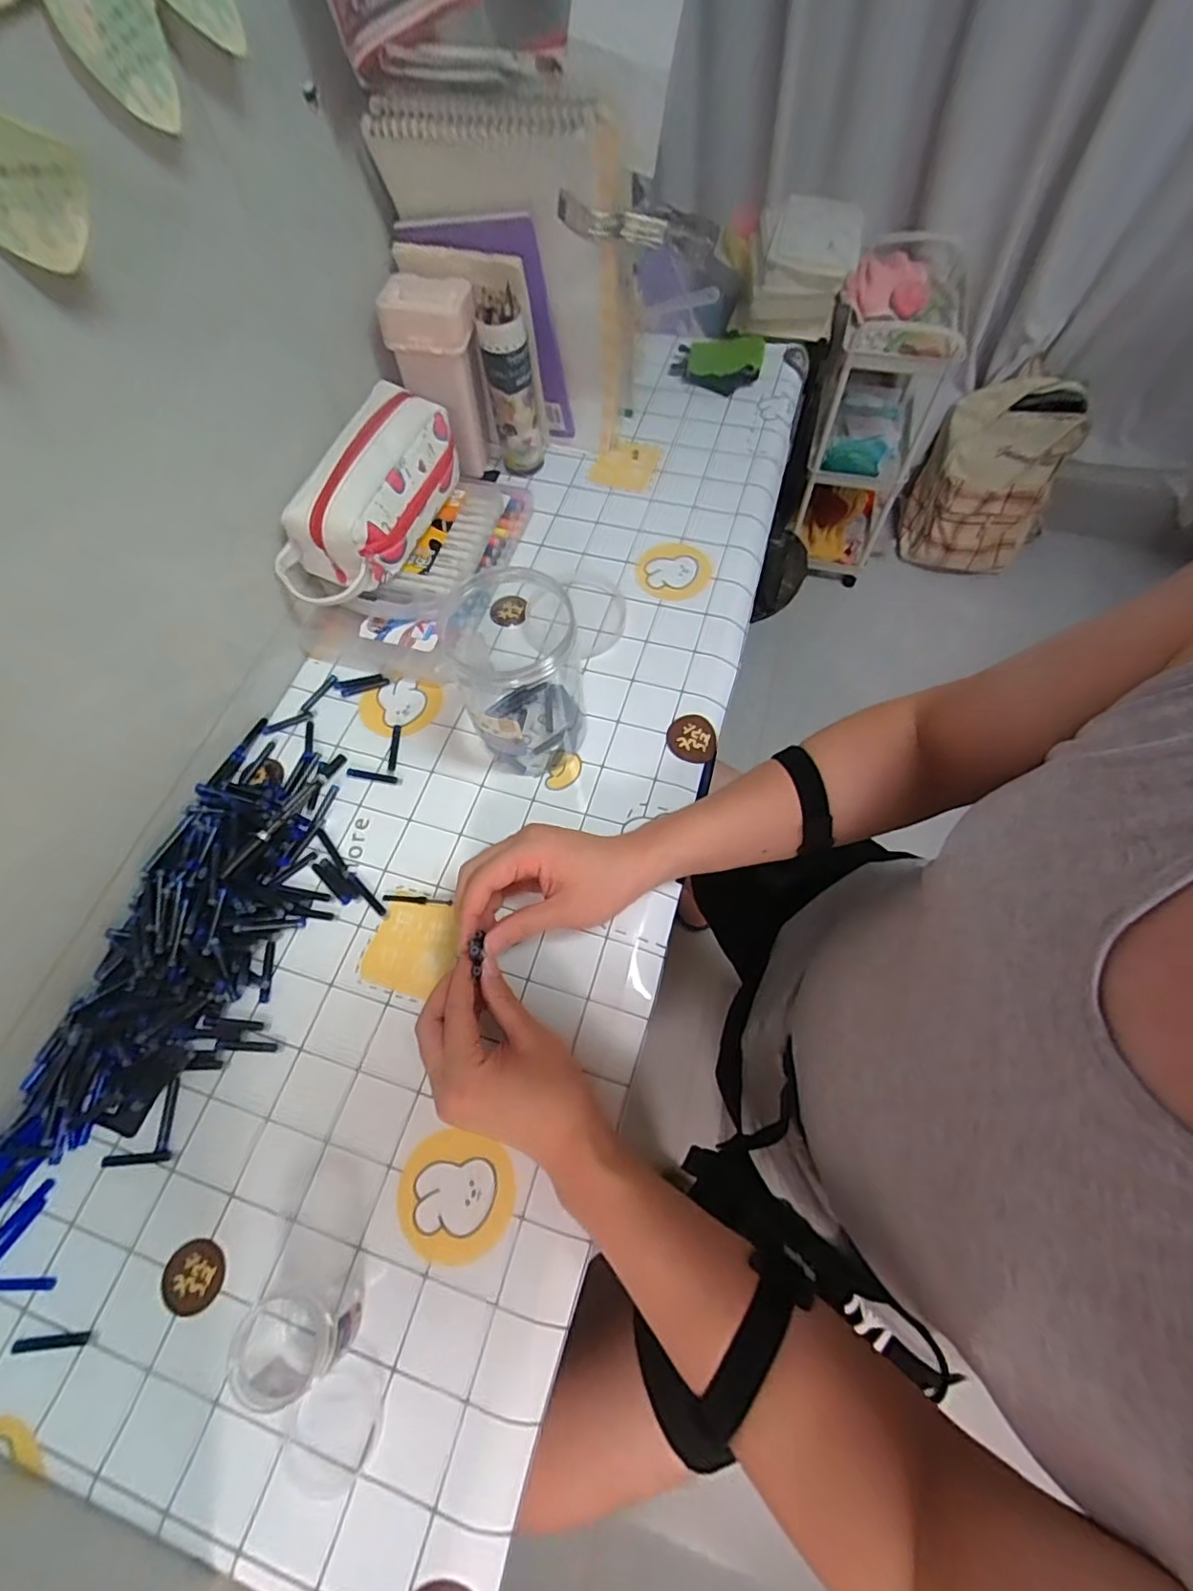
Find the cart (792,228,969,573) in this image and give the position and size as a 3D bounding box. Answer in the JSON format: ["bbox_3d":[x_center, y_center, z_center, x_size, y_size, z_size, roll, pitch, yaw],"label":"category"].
[{"bbox_3d":[0.650,-0.889,1.382,0.253,0.548,0.511,25,69,14],"label":"cart"}]

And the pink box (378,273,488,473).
[{"bbox_3d":[-0.155,-0.433,0.630,0.082,0.168,0.067,9,66,6],"label":"pink box"}]

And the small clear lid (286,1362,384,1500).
[{"bbox_3d":[-0.153,0.372,0.349,0.048,0.008,0.058,25,68,12],"label":"small clear lid"}]

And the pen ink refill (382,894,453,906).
[{"bbox_3d":[-0.145,0.084,0.482,0.058,0.004,0.006,5,65,4],"label":"pen ink refill"}]

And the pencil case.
[{"bbox_3d":[-0.205,-0.273,0.547,0.090,0.093,0.213,27,69,15],"label":"pencil case"}]

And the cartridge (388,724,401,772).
[{"bbox_3d":[-0.185,-0.044,0.545,0.007,0.004,0.049,-2,65,1],"label":"cartridge"}]

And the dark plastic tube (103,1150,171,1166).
[{"bbox_3d":[-0.319,0.252,0.411,0.046,0.004,0.008,-5,65,-1],"label":"dark plastic tube"}]

